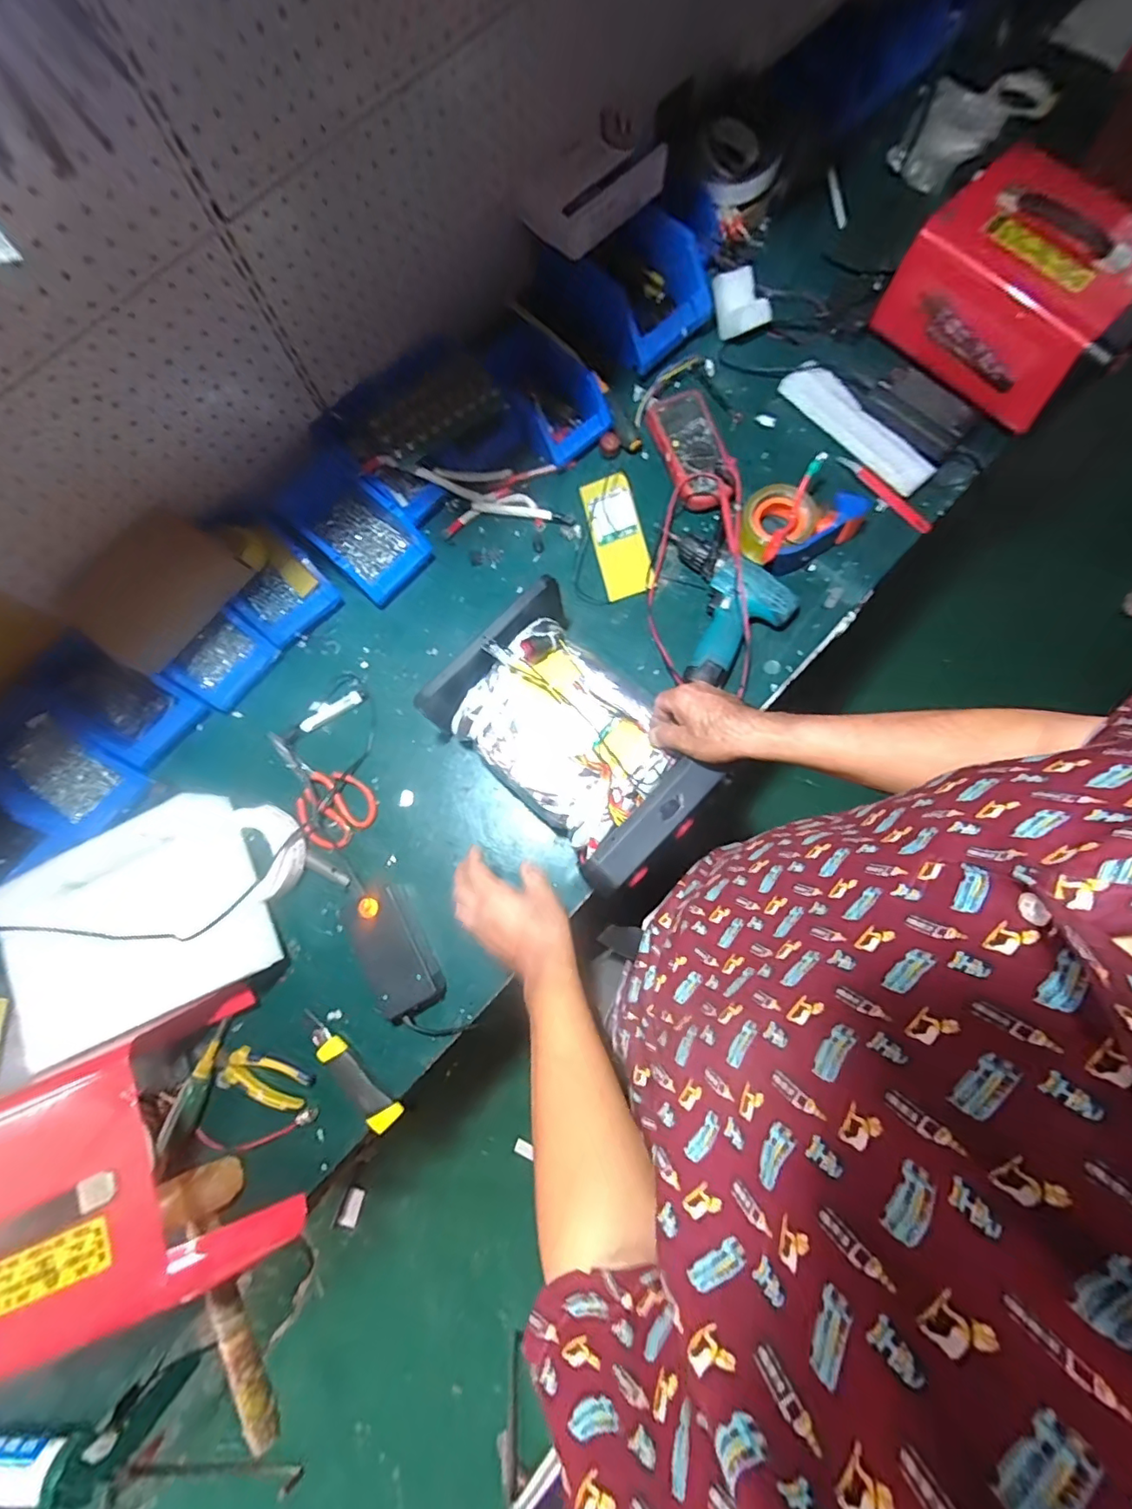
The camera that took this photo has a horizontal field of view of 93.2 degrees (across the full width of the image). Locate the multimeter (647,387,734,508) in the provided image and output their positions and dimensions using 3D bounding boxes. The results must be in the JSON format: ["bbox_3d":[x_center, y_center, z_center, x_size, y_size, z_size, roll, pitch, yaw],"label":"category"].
[{"bbox_3d":[0.186,-0.454,0.801,0.084,0.039,0.188,-16,79,-2],"label":"multimeter"}]

